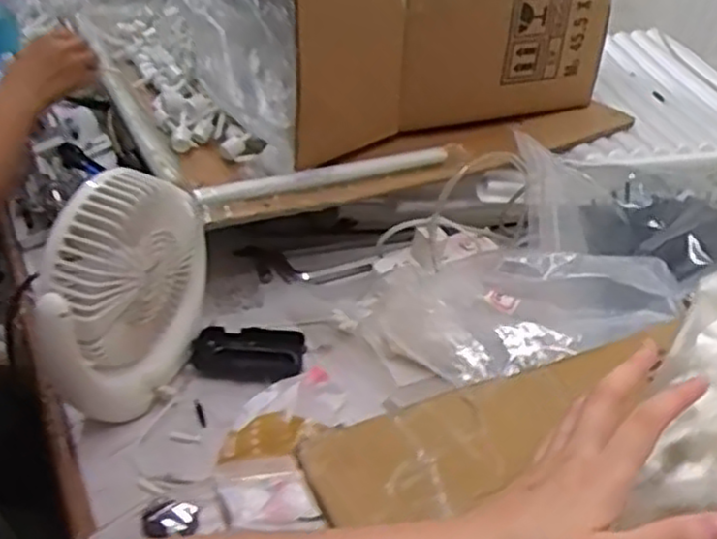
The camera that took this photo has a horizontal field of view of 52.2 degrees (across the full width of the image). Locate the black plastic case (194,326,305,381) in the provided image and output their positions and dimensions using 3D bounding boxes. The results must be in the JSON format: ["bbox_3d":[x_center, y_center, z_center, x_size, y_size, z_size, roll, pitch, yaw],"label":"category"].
[{"bbox_3d":[-0.108,0.084,0.728,0.107,0.031,0.054,10,36,11],"label":"black plastic case"}]

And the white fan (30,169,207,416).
[{"bbox_3d":[-0.201,0.018,0.650,0.053,0.206,0.193,15,37,17],"label":"white fan"}]

